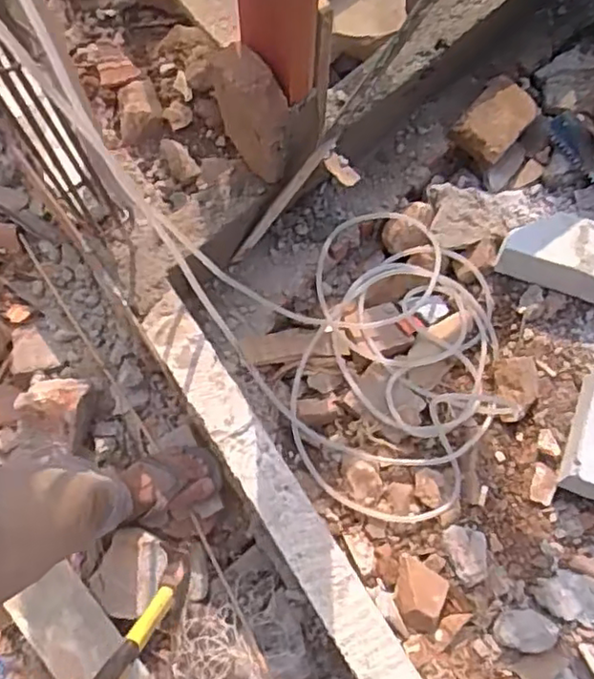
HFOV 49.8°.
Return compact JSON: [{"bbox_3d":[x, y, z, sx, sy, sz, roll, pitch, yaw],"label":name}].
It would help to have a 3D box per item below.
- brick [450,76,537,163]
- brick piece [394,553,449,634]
[{"bbox_3d":[0.364,-0.402,1.170,0.101,0.052,0.135,40,76,10],"label":"brick"},{"bbox_3d":[0.184,0.385,0.964,0.080,0.041,0.100,21,73,5],"label":"brick piece"}]

